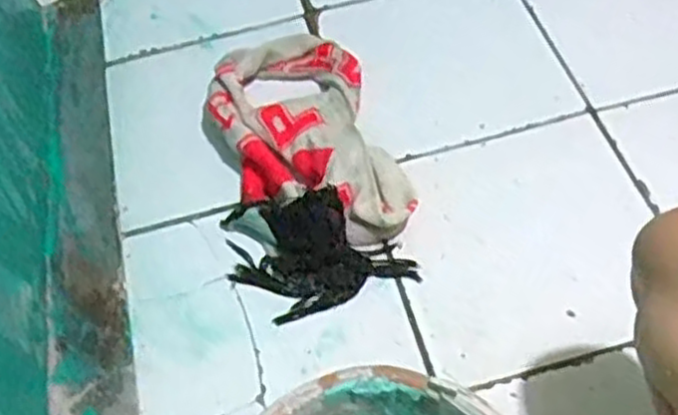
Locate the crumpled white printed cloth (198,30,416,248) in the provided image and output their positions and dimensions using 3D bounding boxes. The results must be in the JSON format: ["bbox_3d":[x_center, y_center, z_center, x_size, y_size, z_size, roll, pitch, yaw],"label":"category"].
[{"bbox_3d":[-0.053,-0.096,0.918,0.204,0.054,0.360,-16,54,-6],"label":"crumpled white printed cloth"}]

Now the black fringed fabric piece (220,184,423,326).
[{"bbox_3d":[-0.027,0.043,0.838,0.190,0.027,0.144,-19,73,3],"label":"black fringed fabric piece"}]

